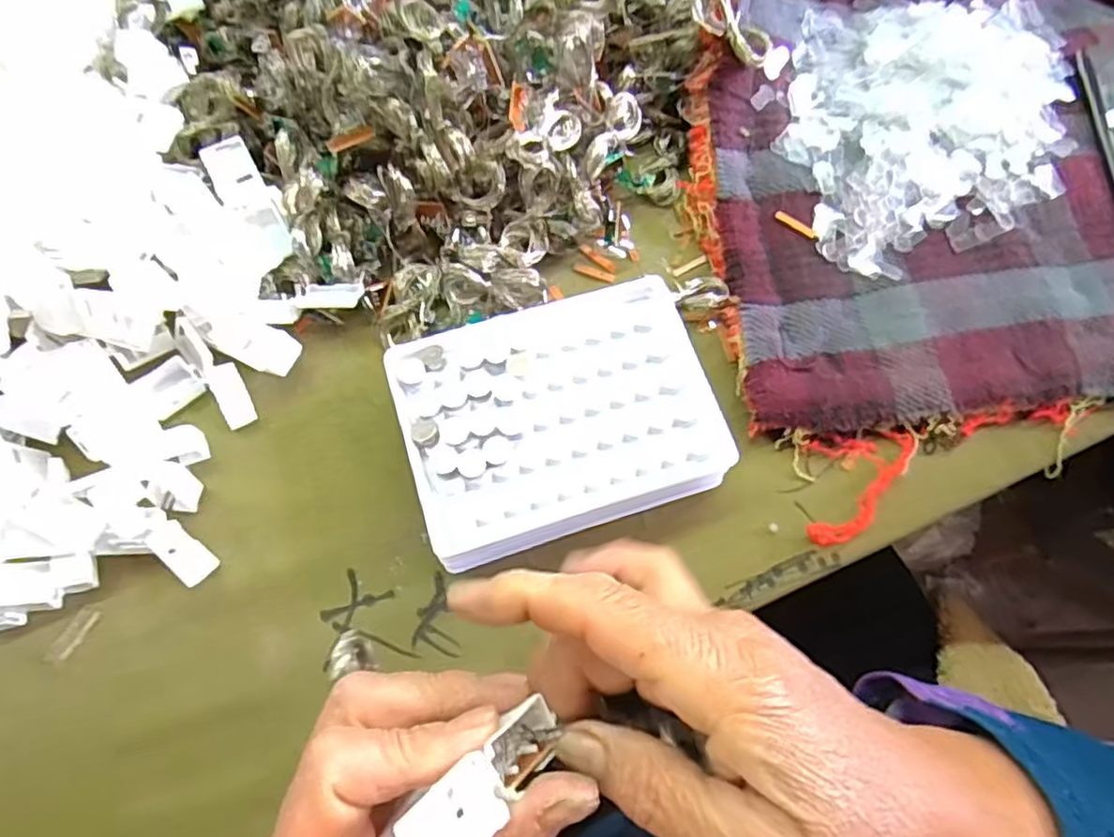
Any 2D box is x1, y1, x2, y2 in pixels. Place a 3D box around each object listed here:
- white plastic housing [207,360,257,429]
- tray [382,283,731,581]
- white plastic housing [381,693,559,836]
[{"bbox_3d":[-0.146,-0.010,0.304,0.012,0.008,0.029,-21,96,-8],"label":"white plastic housing"},{"bbox_3d":[0.001,-0.002,0.297,0.130,0.026,0.101,-17,74,-7],"label":"tray"},{"bbox_3d":[-0.018,0.095,0.176,0.019,0.011,0.056,49,34,12],"label":"white plastic housing"}]

